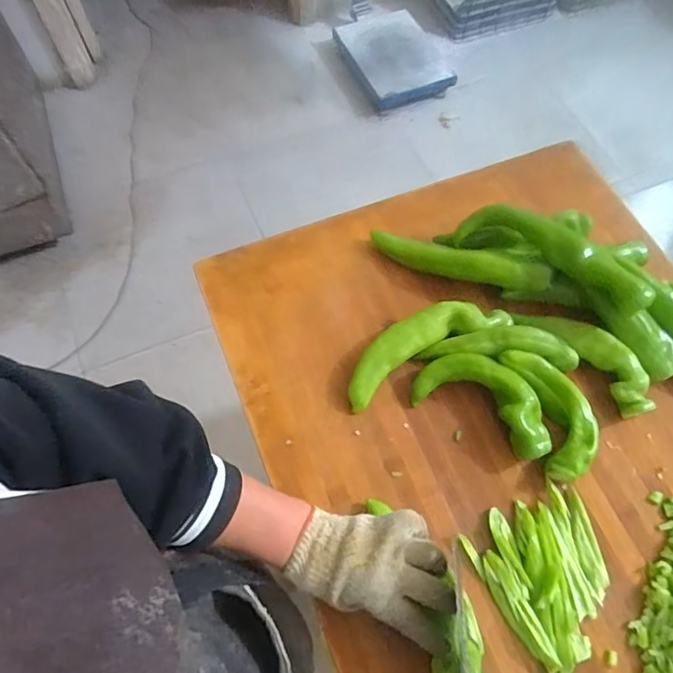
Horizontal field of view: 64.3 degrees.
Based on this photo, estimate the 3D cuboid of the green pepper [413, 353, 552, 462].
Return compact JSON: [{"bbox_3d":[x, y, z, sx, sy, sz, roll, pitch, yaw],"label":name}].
[{"bbox_3d":[0.156,0.064,0.556,0.144,0.045,0.068,28,68,12],"label":"green pepper"}]

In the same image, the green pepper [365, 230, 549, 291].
[{"bbox_3d":[0.139,-0.087,0.623,0.205,0.038,0.029,16,65,21],"label":"green pepper"}]

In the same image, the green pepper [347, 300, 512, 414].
[{"bbox_3d":[0.093,0.008,0.586,0.194,0.032,0.056,-26,68,-12],"label":"green pepper"}]

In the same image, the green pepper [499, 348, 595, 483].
[{"bbox_3d":[0.223,0.075,0.551,0.061,0.031,0.134,-17,66,-8],"label":"green pepper"}]

